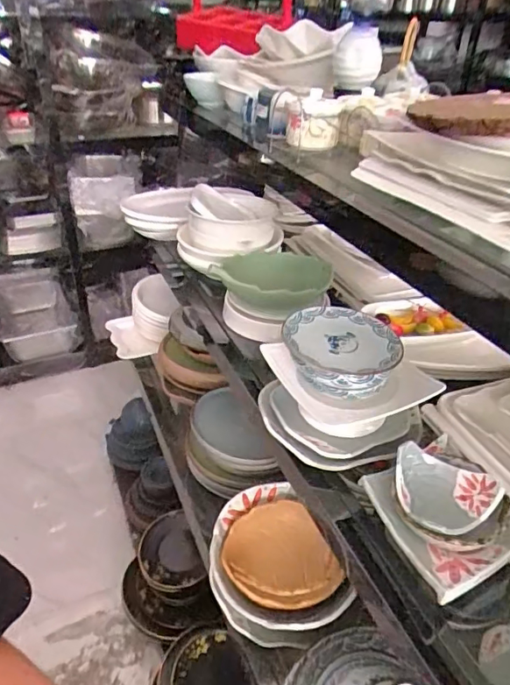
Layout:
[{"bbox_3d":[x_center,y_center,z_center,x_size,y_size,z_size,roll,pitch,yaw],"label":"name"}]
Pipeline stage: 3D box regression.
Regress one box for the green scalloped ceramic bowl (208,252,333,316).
[{"bbox_3d":[0.027,-0.122,0.998,0.232,0.087,0.135,17,36,20],"label":"green scalloped ceramic bowl"}]

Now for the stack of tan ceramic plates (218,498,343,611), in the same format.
[{"bbox_3d":[0.038,0.369,0.877,0.185,0.055,0.196,-9,30,-9],"label":"stack of tan ceramic plates"}]

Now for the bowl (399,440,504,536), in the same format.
[{"bbox_3d":[0.229,0.182,0.617,0.107,0.056,0.114,2,34,-1],"label":"bowl"}]

